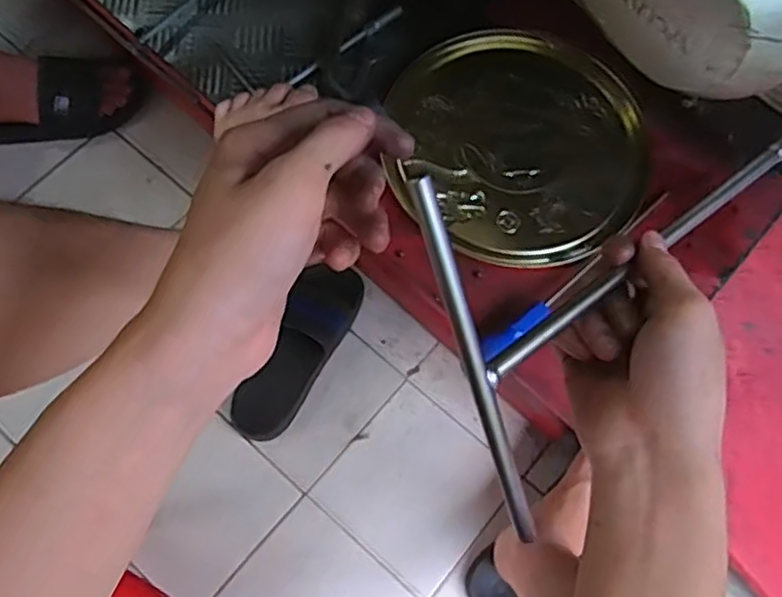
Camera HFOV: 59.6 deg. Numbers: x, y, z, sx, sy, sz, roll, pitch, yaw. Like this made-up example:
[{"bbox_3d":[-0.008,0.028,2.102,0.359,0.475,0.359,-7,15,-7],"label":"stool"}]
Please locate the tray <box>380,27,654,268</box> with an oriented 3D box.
[{"bbox_3d":[0.120,-0.156,0.669,0.241,0.028,0.258,1,71,-2],"label":"tray"}]

